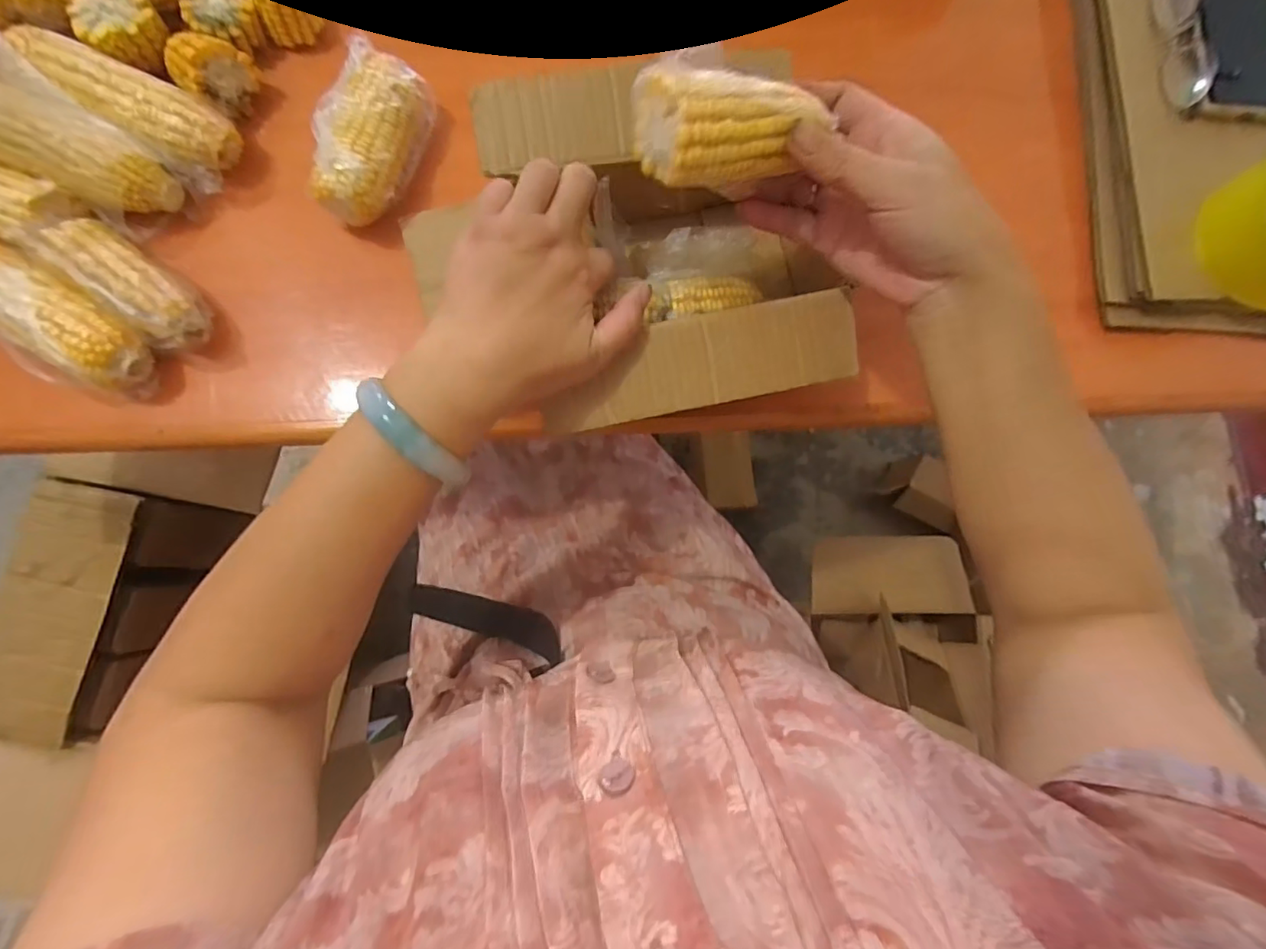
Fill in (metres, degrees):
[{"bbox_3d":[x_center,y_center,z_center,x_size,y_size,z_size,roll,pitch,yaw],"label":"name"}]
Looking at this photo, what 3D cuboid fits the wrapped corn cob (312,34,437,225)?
[{"bbox_3d":[-0.188,-0.240,0.393,0.054,0.045,0.125,15,82,-2],"label":"wrapped corn cob"}]

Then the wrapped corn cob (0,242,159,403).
[{"bbox_3d":[-0.394,-0.107,0.364,0.158,0.047,0.059,33,82,1],"label":"wrapped corn cob"}]

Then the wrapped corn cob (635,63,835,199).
[{"bbox_3d":[0.045,-0.167,0.265,0.084,0.038,0.043,-4,83,-4],"label":"wrapped corn cob"}]

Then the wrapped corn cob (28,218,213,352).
[{"bbox_3d":[-0.334,-0.123,0.371,0.098,0.049,0.048,36,82,1],"label":"wrapped corn cob"}]

